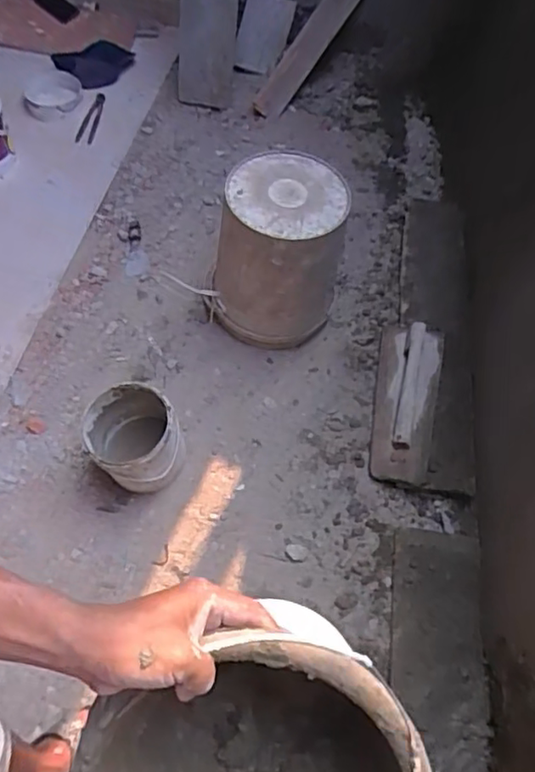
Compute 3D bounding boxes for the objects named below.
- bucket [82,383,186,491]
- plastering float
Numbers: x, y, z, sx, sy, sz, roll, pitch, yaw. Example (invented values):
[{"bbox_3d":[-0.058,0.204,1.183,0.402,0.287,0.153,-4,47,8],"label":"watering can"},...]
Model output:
[{"bbox_3d":[-0.277,0.117,1.300,0.184,0.203,0.179,0,61,-1],"label":"bucket"},{"bbox_3d":[0.331,0.022,1.440,0.148,0.099,0.408,10,61,4],"label":"plastering float"}]

